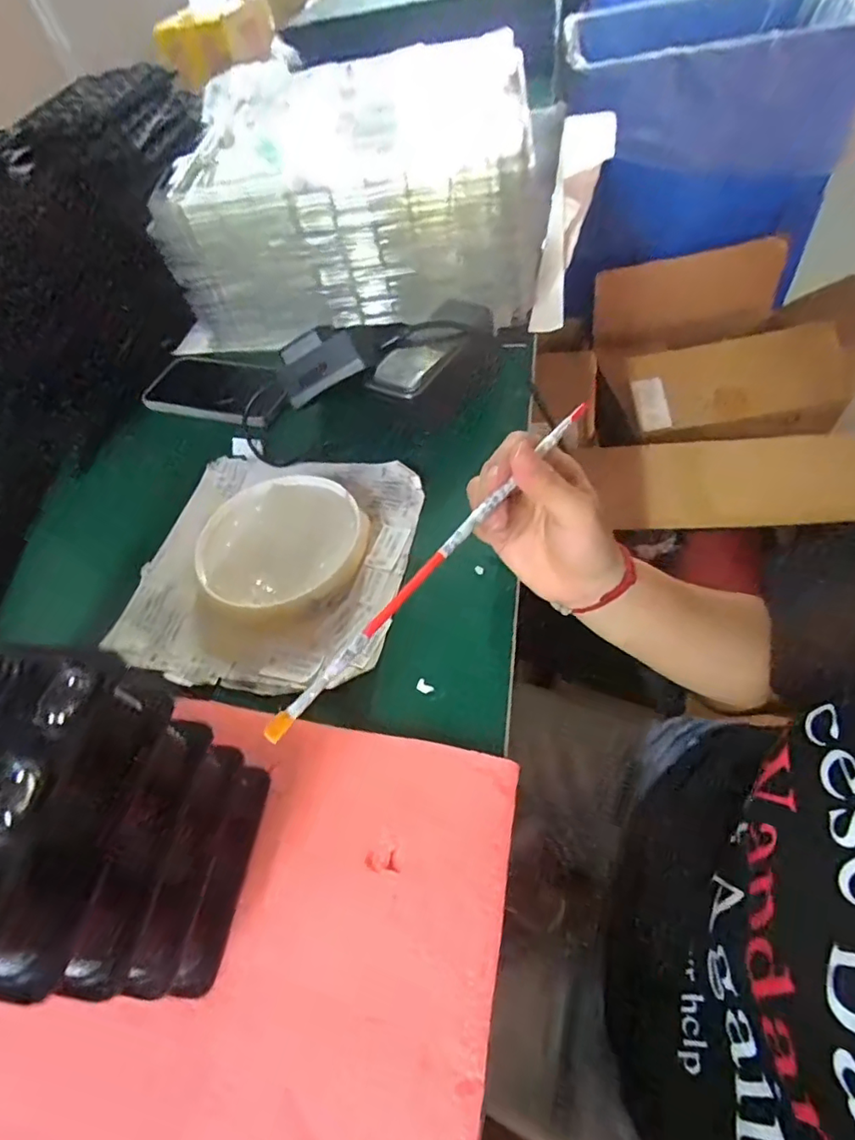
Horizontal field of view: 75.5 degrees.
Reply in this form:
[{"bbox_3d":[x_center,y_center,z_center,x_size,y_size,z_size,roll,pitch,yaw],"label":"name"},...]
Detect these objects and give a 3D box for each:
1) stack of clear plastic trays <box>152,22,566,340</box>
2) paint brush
[{"bbox_3d":[-0.071,-0.402,0.574,0.343,0.163,0.278,-4,53,9],"label":"stack of clear plastic trays"},{"bbox_3d":[0.011,-0.011,0.285,0.008,0.006,0.247,35,69,23],"label":"paint brush"}]

